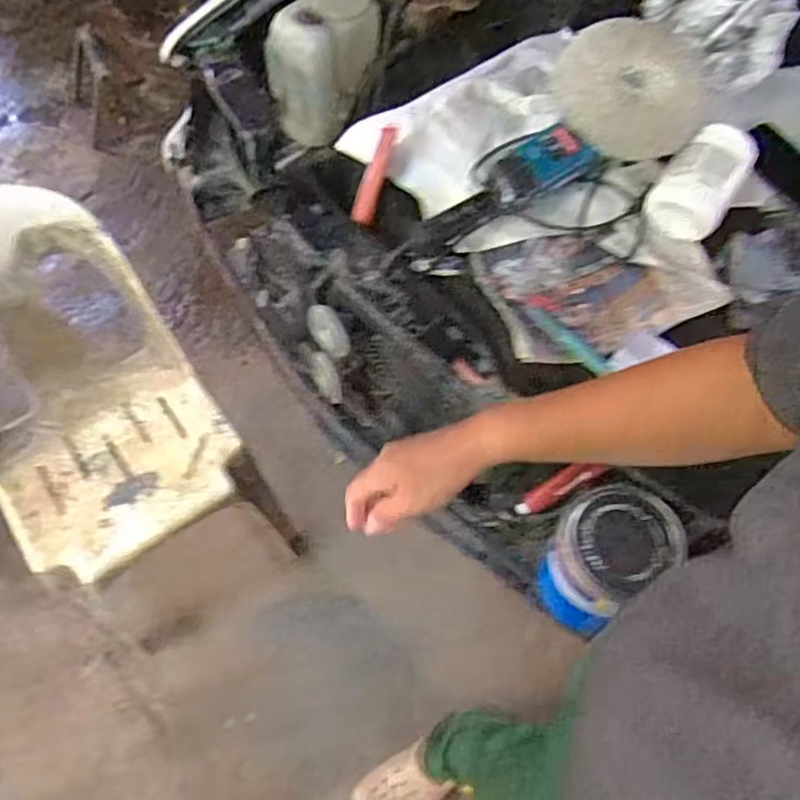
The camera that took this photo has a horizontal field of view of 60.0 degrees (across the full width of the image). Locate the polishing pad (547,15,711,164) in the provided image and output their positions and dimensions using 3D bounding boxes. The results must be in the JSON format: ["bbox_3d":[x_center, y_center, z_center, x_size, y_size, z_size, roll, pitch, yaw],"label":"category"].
[{"bbox_3d":[0.332,-0.449,0.999,0.231,0.052,0.198,-23,94,-11],"label":"polishing pad"}]

